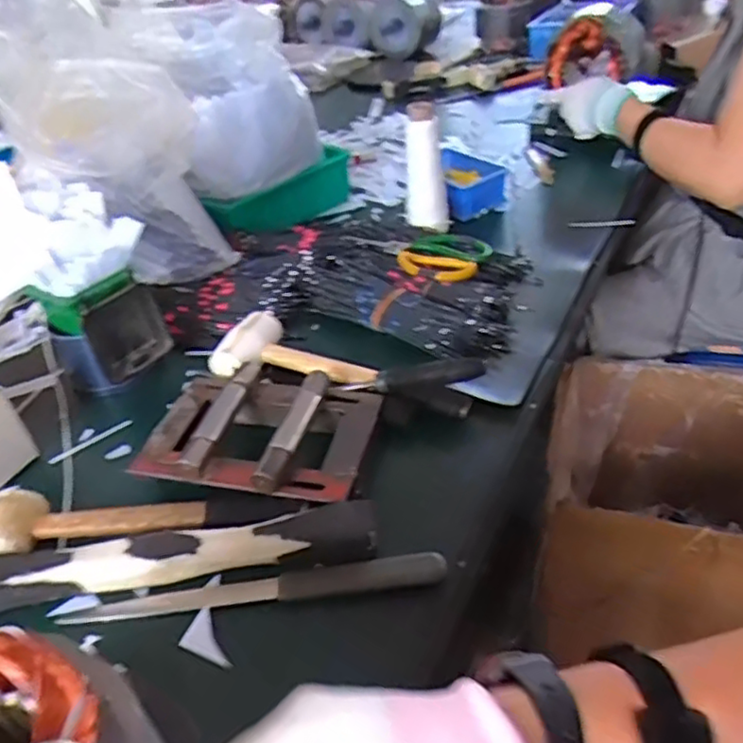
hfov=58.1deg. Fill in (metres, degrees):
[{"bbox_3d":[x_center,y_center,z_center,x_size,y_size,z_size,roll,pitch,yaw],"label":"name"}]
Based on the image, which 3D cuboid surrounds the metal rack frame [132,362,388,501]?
[{"bbox_3d":[-0.098,0.047,0.590,0.197,0.033,0.144,6,39,16],"label":"metal rack frame"}]

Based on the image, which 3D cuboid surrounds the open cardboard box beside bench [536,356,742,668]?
[{"bbox_3d":[0.477,0.238,1.087,0.375,0.335,0.434,11,40,22],"label":"open cardboard box beside bench"}]

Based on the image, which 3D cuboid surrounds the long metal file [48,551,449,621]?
[{"bbox_3d":[-0.089,0.158,0.487,0.283,0.018,0.025,-7,37,0],"label":"long metal file"}]

